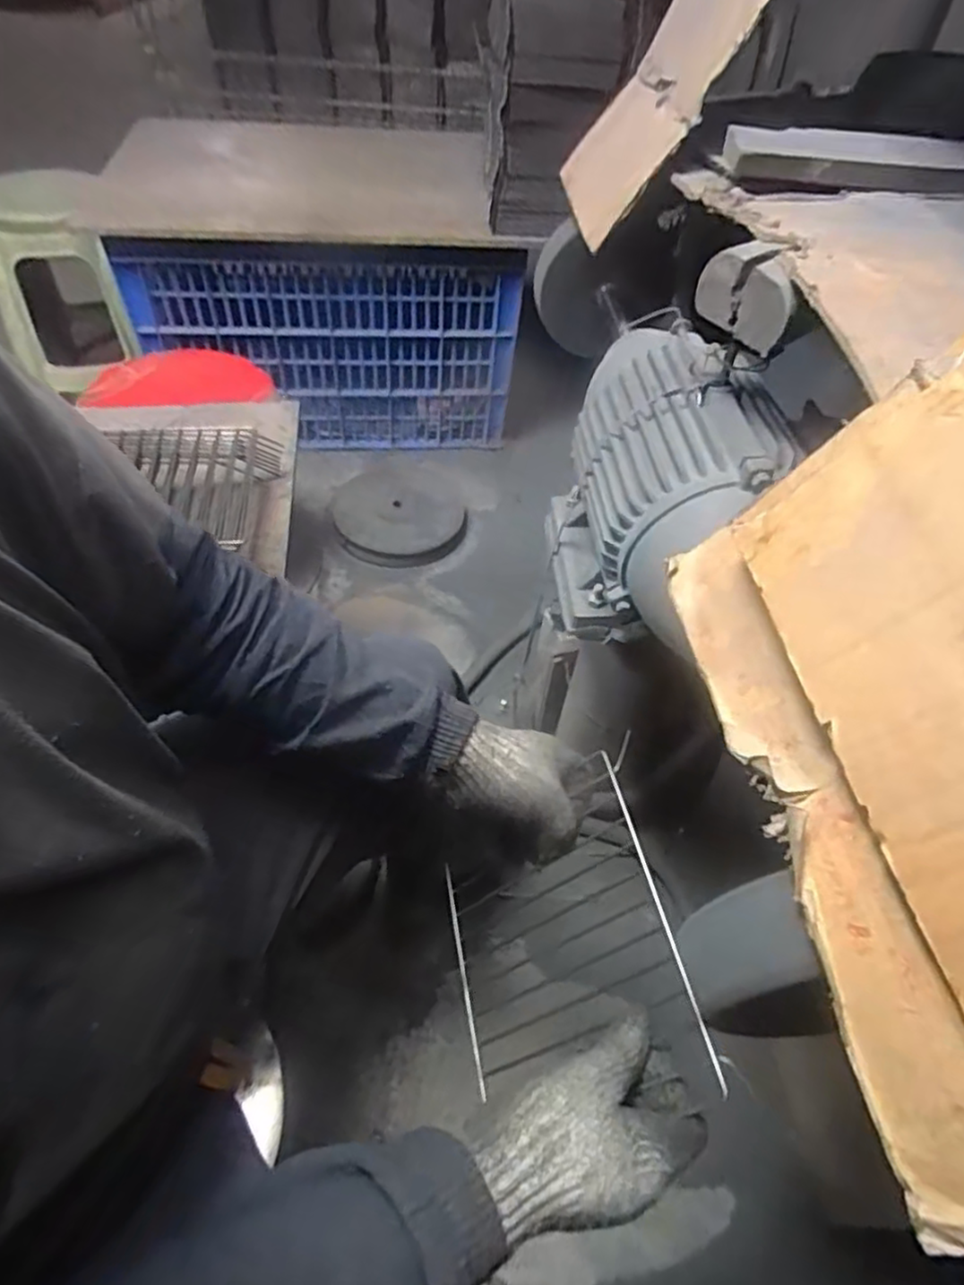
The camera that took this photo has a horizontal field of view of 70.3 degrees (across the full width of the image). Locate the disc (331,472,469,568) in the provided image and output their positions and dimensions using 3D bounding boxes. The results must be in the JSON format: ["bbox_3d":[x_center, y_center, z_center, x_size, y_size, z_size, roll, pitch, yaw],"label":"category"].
[{"bbox_3d":[-0.181,-0.280,1.500,0.292,0.043,0.284,2,52,-2],"label":"disc"}]

